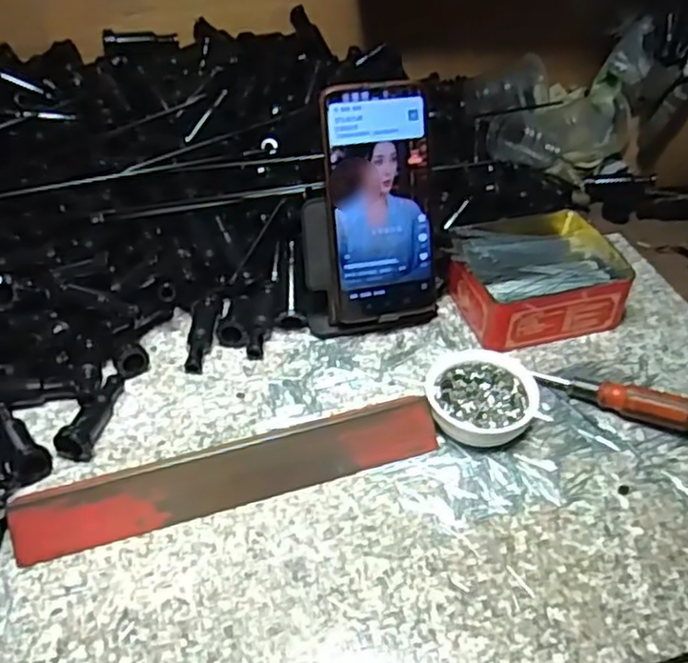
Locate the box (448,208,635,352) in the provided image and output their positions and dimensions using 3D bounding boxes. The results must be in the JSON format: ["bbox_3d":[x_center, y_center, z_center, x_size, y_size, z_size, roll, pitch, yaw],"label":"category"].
[{"bbox_3d":[0.147,-0.045,0.573,0.124,0.047,0.108,-10,43,-12],"label":"box"}]

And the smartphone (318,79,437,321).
[{"bbox_3d":[0.027,-0.091,0.519,0.075,0.162,0.007,-10,19,-12],"label":"smartphone"}]

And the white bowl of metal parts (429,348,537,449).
[{"bbox_3d":[0.092,0.045,0.486,0.071,0.025,0.069,0,42,0],"label":"white bowl of metal parts"}]

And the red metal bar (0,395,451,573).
[{"bbox_3d":[-0.064,0.085,0.438,0.254,0.032,0.028,-13,44,-15],"label":"red metal bar"}]

